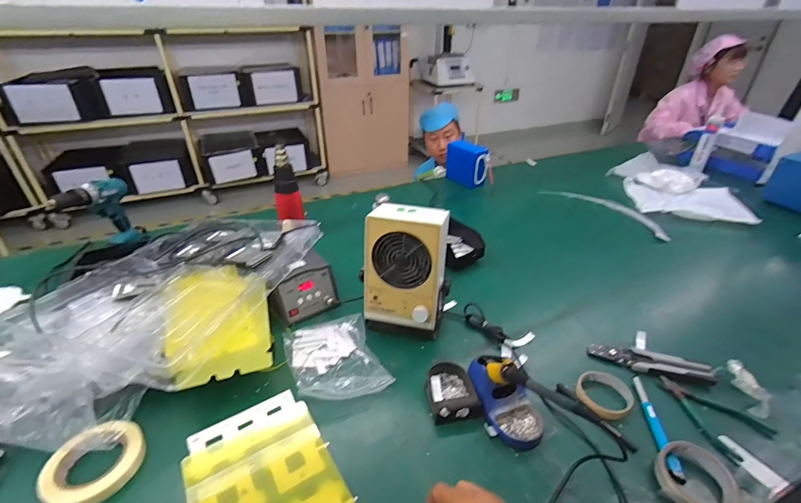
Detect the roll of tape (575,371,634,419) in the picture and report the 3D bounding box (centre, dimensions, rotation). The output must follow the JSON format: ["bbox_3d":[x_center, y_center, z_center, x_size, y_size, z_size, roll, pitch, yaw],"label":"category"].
[{"bbox_3d":[0.348,0.241,0.641,0.086,0.017,0.083,1,33,0],"label":"roll of tape"}]

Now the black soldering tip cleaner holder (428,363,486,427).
[{"bbox_3d":[0.086,0.236,0.638,0.076,0.026,0.101,-5,34,-9],"label":"black soldering tip cleaner holder"}]

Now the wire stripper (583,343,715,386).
[{"bbox_3d":[0.458,0.201,0.694,0.197,0.019,0.055,13,35,18],"label":"wire stripper"}]

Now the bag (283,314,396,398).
[{"bbox_3d":[-0.126,0.193,0.708,0.155,0.025,0.210,-13,36,-21],"label":"bag"}]

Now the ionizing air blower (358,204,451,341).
[{"bbox_3d":[0.012,0.041,0.743,0.156,0.240,0.122,10,35,14],"label":"ionizing air blower"}]

